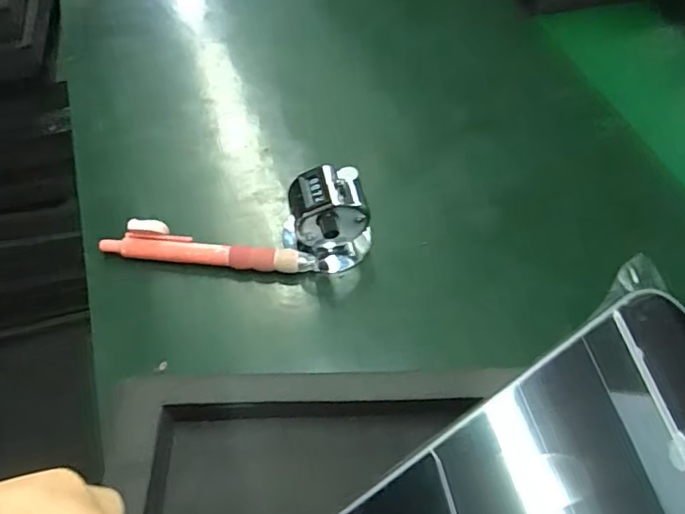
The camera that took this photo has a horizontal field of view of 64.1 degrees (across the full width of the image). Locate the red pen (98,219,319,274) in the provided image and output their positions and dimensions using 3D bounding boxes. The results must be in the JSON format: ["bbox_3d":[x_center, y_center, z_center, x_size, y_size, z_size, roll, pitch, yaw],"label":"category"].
[{"bbox_3d":[-0.079,-0.006,0.322,0.126,0.020,0.017,7,55,0],"label":"red pen"}]

